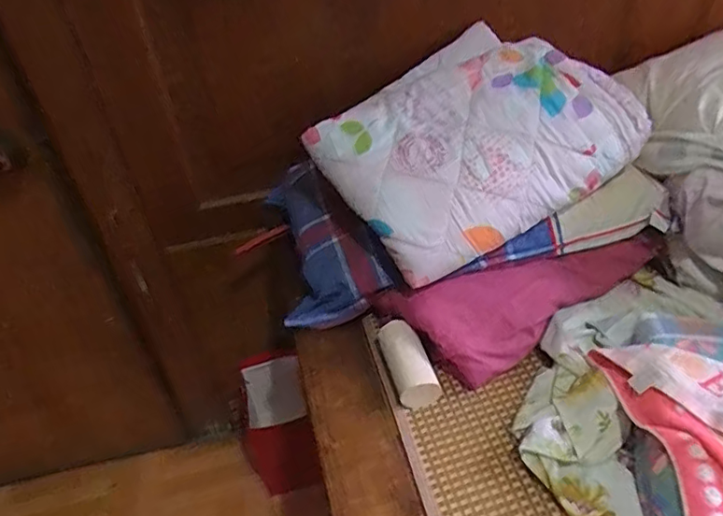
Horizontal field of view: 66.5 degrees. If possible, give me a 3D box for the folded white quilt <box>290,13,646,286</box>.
[{"bbox_3d":[0.178,-0.182,0.885,0.435,0.190,0.349,-29,46,-25],"label":"folded white quilt"}]

